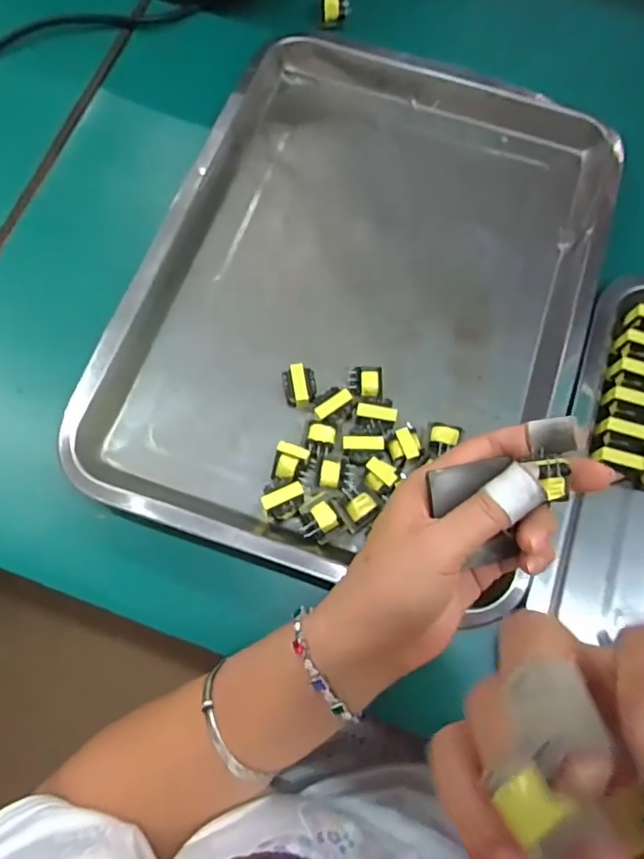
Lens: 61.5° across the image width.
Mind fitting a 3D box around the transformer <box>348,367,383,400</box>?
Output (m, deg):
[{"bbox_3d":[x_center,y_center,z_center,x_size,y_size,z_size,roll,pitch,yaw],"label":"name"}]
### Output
[{"bbox_3d":[0.028,-0.027,0.346,0.021,0.018,0.019,-1,74,1],"label":"transformer"}]

